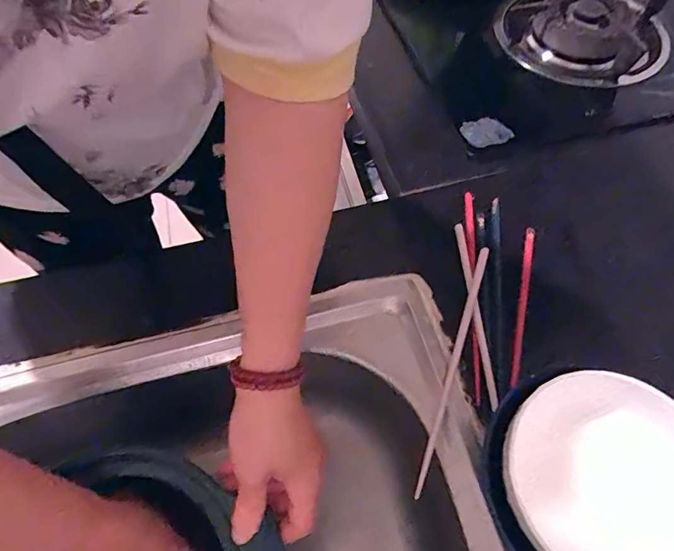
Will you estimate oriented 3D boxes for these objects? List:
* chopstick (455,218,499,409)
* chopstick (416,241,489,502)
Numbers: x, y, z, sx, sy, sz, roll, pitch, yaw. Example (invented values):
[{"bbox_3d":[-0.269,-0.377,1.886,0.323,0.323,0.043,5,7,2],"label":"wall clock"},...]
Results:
[{"bbox_3d":[0.137,0.029,0.454,0.009,0.008,0.198,-2,58,0],"label":"chopstick"},{"bbox_3d":[0.111,0.076,0.430,0.008,0.015,0.248,18,60,12],"label":"chopstick"}]

